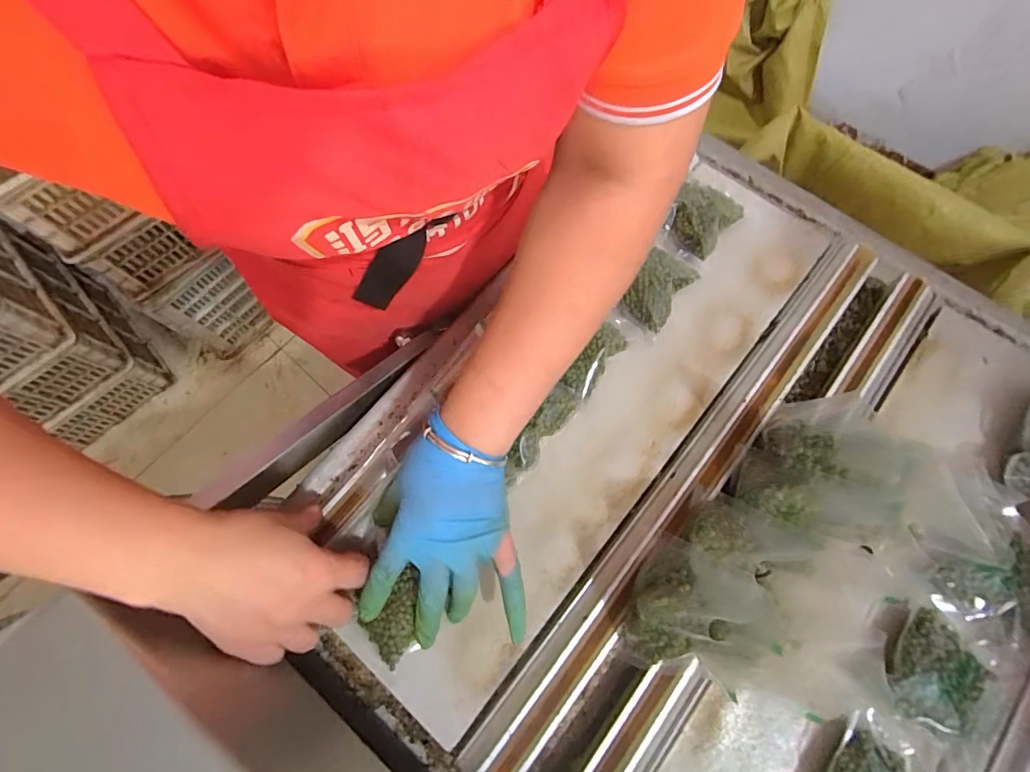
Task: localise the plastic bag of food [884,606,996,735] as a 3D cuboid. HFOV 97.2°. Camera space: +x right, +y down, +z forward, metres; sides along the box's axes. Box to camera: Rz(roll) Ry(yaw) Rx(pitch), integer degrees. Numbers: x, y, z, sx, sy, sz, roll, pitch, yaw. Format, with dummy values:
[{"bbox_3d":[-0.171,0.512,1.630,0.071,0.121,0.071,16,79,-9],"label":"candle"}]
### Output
[{"bbox_3d":[0.321,0.217,0.345,0.068,0.015,0.078,35,76,10],"label":"plastic bag of food"}]

